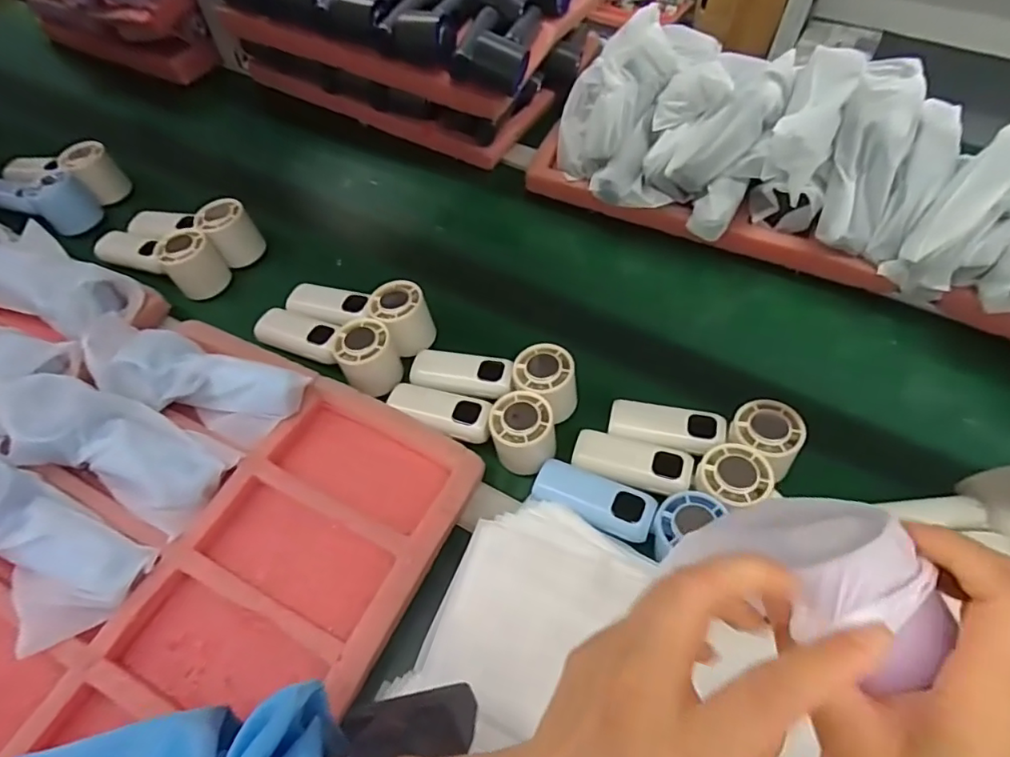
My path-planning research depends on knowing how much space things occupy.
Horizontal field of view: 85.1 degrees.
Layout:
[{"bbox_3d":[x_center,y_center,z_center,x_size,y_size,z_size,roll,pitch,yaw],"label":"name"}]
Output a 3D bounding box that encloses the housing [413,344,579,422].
[{"bbox_3d":[-0.010,0.001,0.514,0.152,0.050,0.053,5,54,19],"label":"housing"}]

